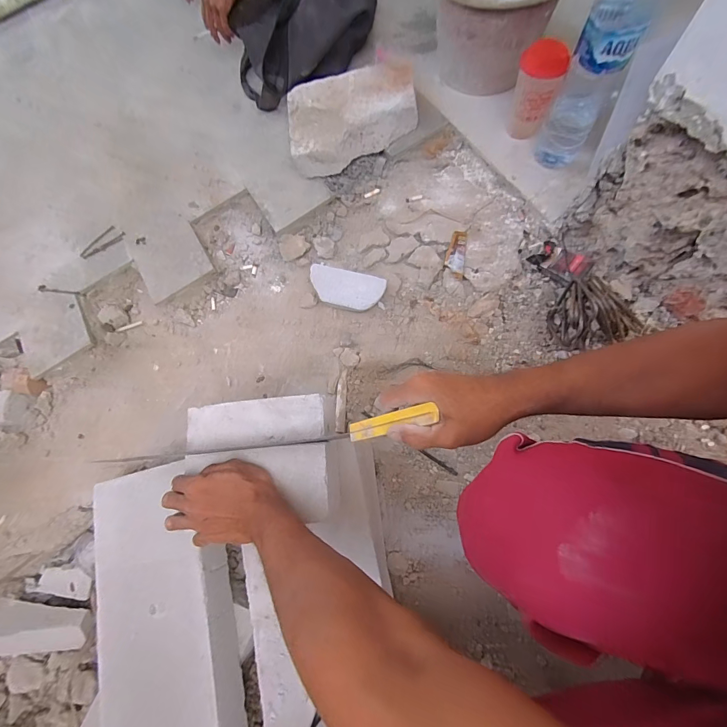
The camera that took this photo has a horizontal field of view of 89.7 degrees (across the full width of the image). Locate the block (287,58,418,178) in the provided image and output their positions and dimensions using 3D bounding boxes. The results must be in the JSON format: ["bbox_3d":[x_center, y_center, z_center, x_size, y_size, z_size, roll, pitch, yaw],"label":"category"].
[{"bbox_3d":[-0.028,-0.538,0.811,0.289,0.125,0.181,-18,69,-4],"label":"block"}]

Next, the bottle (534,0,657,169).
[{"bbox_3d":[0.393,-0.490,0.627,0.091,0.318,0.088,22,71,11],"label":"bottle"}]

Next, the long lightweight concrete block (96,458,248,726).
[{"bbox_3d":[-0.314,0.467,0.584,0.205,0.091,0.584,-12,68,-2],"label":"long lightweight concrete block"}]

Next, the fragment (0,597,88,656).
[{"bbox_3d":[-0.648,0.529,0.739,0.192,0.086,0.067,2,25,-10],"label":"fragment"}]

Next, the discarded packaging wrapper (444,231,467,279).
[{"bbox_3d":[0.186,-0.222,0.739,0.038,0.010,0.108,7,69,5],"label":"discarded packaging wrapper"}]

